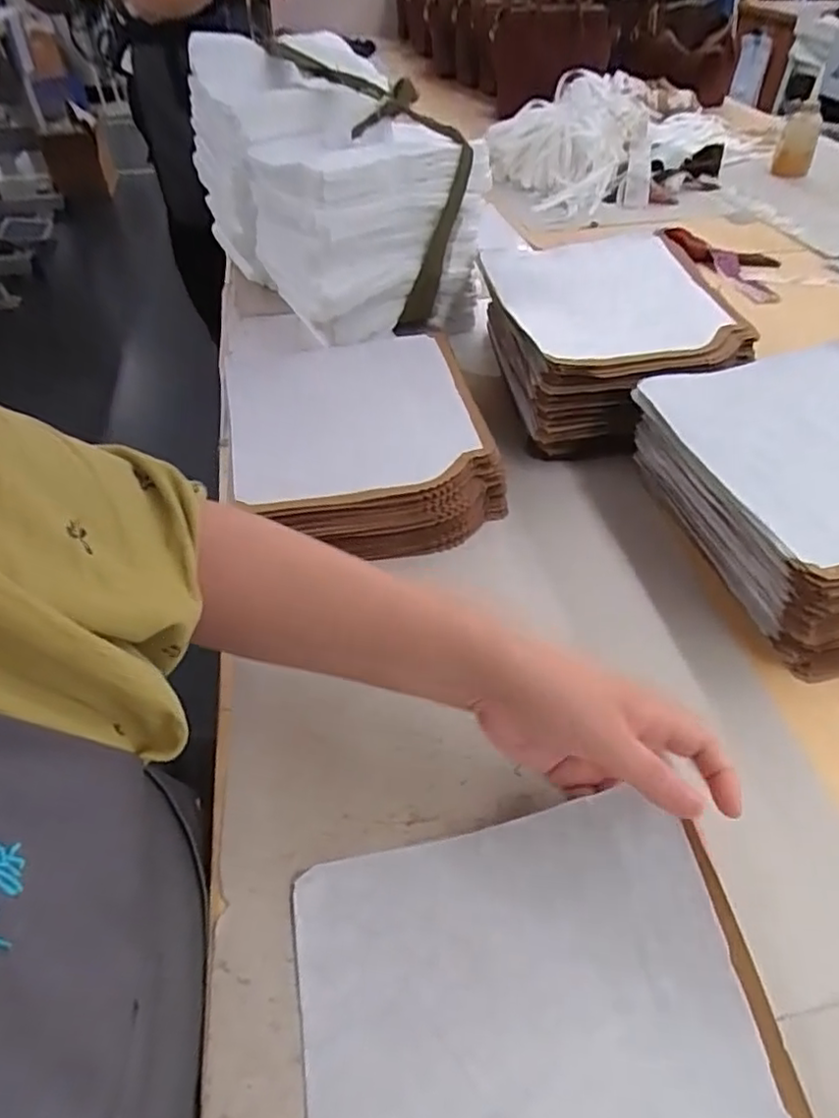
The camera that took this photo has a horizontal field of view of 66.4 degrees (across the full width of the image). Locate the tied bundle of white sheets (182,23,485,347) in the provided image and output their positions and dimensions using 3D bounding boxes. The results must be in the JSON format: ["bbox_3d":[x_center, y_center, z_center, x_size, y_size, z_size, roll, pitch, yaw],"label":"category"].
[{"bbox_3d":[-0.115,-0.447,0.778,0.211,0.233,0.407,-24,51,-21],"label":"tied bundle of white sheets"}]

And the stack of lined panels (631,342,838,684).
[{"bbox_3d":[0.324,-0.056,0.520,0.219,0.092,0.270,-10,47,-11],"label":"stack of lined panels"}]

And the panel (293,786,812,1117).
[{"bbox_3d":[0.059,0.234,0.282,0.215,0.031,0.232,-8,46,-9],"label":"panel"}]

